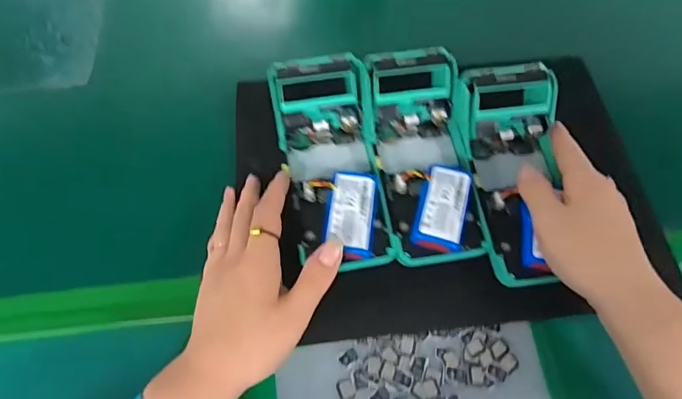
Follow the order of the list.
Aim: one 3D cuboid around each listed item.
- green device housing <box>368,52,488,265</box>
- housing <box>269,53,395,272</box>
[{"bbox_3d":[0.067,-0.033,0.356,0.074,0.051,0.166,-3,73,-5],"label":"green device housing"},{"bbox_3d":[-0.006,-0.028,0.352,0.074,0.048,0.166,-10,74,-9],"label":"housing"}]

